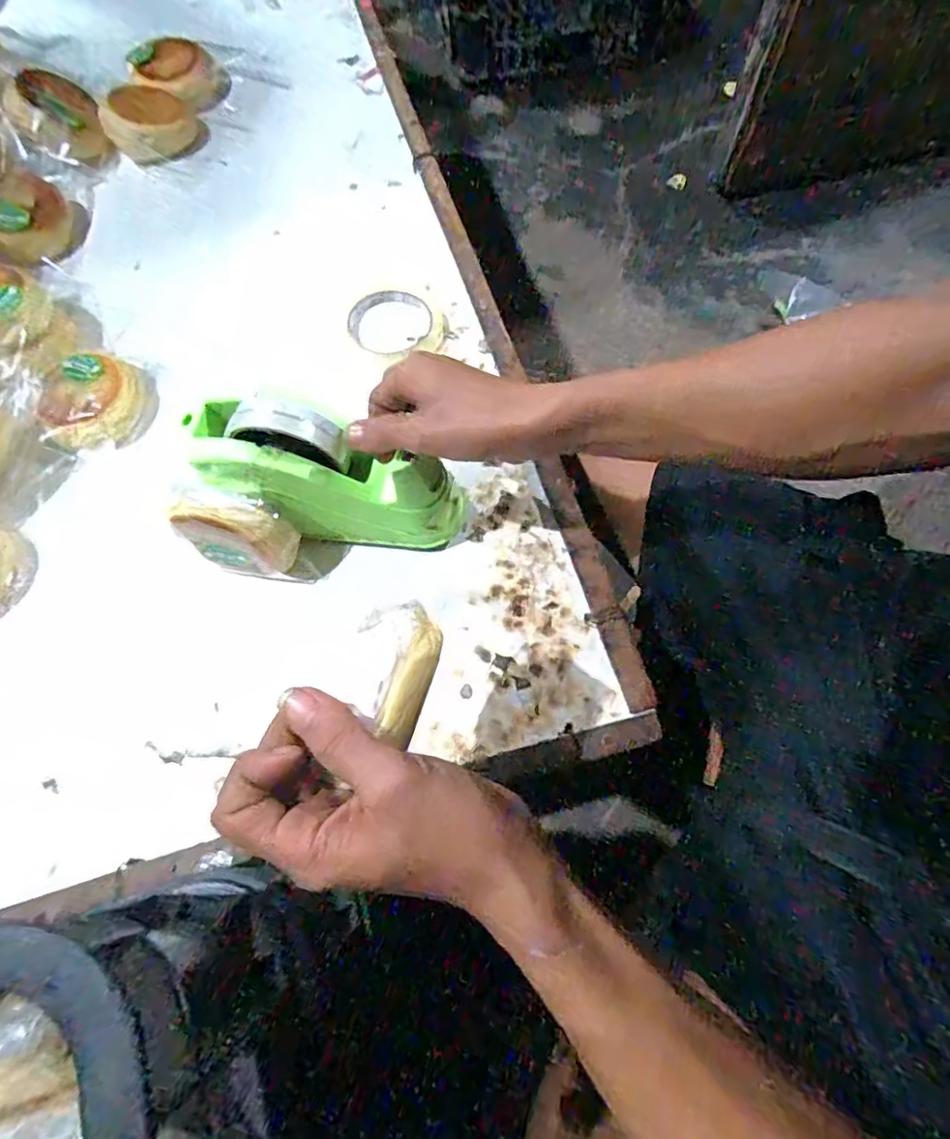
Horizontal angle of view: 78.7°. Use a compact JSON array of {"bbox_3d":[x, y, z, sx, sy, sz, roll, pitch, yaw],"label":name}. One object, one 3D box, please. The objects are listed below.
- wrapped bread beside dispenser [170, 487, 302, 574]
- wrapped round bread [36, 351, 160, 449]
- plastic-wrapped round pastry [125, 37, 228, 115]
[{"bbox_3d":[-0.171,-0.022,0.440,0.086,0.079,0.038,17,70,10],"label":"wrapped bread beside dispenser"},{"bbox_3d":[-0.338,-0.153,0.523,0.085,0.033,0.091,-1,68,3],"label":"wrapped round bread"},{"bbox_3d":[-0.359,-0.603,0.706,0.102,0.045,0.102,-1,69,1],"label":"plastic-wrapped round pastry"}]

